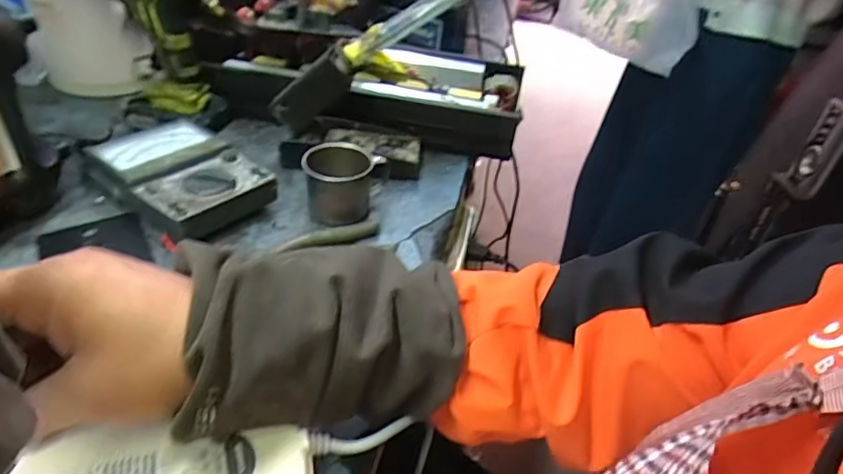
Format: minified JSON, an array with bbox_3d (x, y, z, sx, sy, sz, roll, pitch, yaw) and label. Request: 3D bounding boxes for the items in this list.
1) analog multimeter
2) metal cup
[{"bbox_3d":[-0.249,-0.068,0.536,0.192,0.035,0.115,31,46,28],"label":"analog multimeter"},{"bbox_3d":[-0.081,-0.055,0.543,0.075,0.060,0.075,0,39,-7],"label":"metal cup"}]

